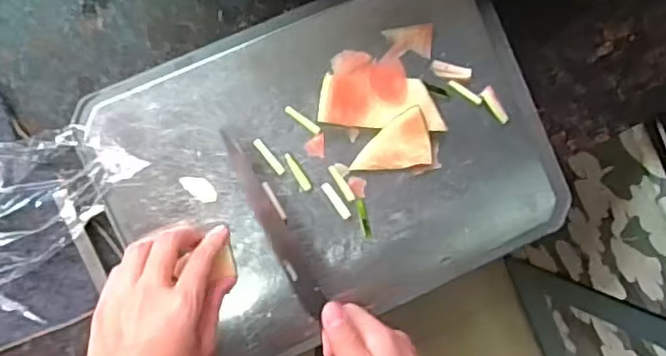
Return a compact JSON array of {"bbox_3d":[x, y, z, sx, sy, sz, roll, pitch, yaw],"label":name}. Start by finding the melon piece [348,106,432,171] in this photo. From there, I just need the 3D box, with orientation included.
[{"bbox_3d":[0.049,-0.031,0.526,0.064,0.020,0.048,-11,95,-7],"label":"melon piece"}]

